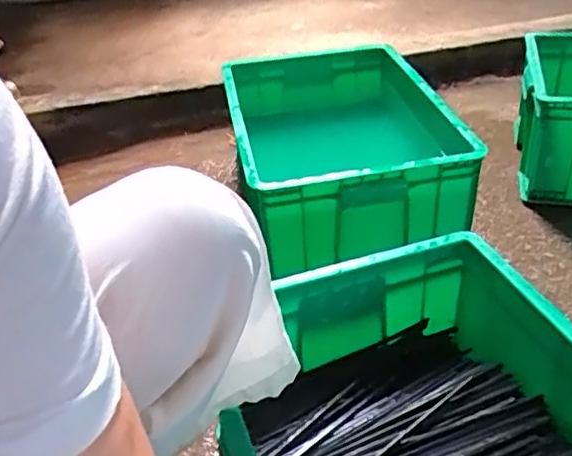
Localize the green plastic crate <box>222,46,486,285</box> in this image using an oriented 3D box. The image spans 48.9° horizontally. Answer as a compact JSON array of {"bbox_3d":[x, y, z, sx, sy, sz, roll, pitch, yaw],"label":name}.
[{"bbox_3d":[0.085,-0.149,1.154,0.351,0.184,0.509,-9,35,-7],"label":"green plastic crate"}]

